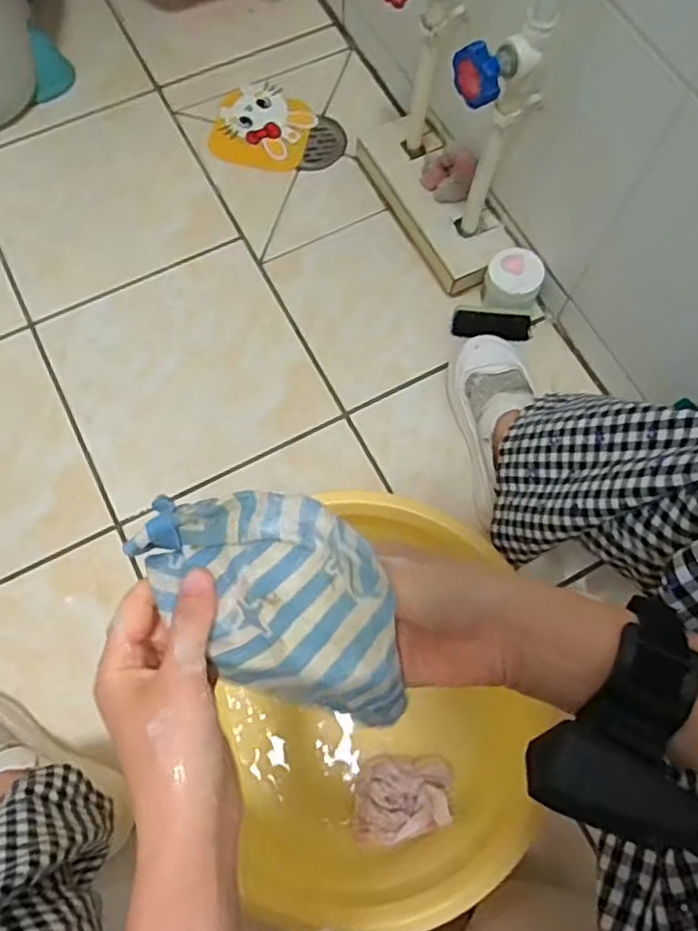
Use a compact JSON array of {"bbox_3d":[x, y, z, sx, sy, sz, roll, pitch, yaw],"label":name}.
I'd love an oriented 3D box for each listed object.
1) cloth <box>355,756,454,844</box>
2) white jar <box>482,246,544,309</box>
[{"bbox_3d":[0.055,0.338,0.665,0.095,0.056,0.078,1,71,0],"label":"cloth"},{"bbox_3d":[0.218,-0.246,0.859,0.069,0.062,0.062,24,72,8],"label":"white jar"}]

